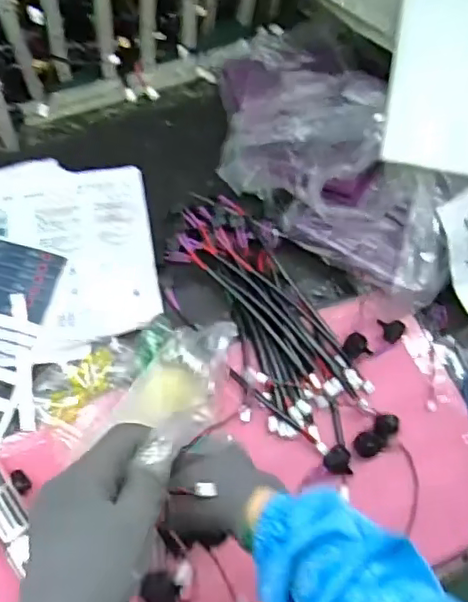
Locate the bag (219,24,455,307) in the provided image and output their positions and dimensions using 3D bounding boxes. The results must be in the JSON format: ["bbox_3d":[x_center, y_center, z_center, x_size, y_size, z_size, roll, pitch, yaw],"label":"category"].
[{"bbox_3d":[0.087,-0.183,0.700,0.203,0.101,0.415,-13,68,-11],"label":"bag"}]

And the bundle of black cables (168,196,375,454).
[{"bbox_3d":[0.030,0.013,0.654,0.119,0.027,0.291,-26,72,-17],"label":"bundle of black cables"}]

